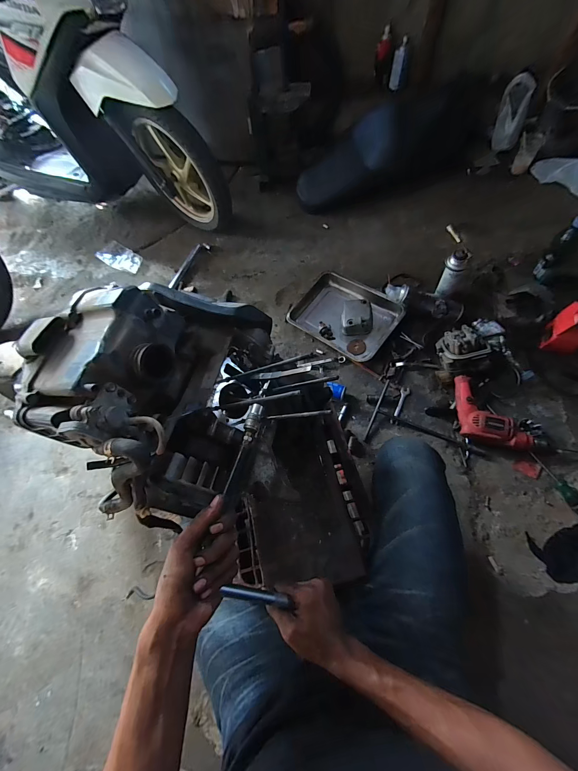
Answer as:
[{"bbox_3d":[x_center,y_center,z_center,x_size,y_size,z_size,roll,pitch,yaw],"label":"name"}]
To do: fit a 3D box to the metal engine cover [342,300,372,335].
[{"bbox_3d":[0.235,-0.234,1.032,0.107,0.059,0.121,7,66,6],"label":"metal engine cover"}]

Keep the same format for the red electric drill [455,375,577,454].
[{"bbox_3d":[0.621,0.090,0.822,0.326,0.065,0.170,16,68,10],"label":"red electric drill"}]

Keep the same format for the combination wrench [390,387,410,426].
[{"bbox_3d":[0.334,0.061,0.905,0.025,0.009,0.126,25,68,13],"label":"combination wrench"}]

